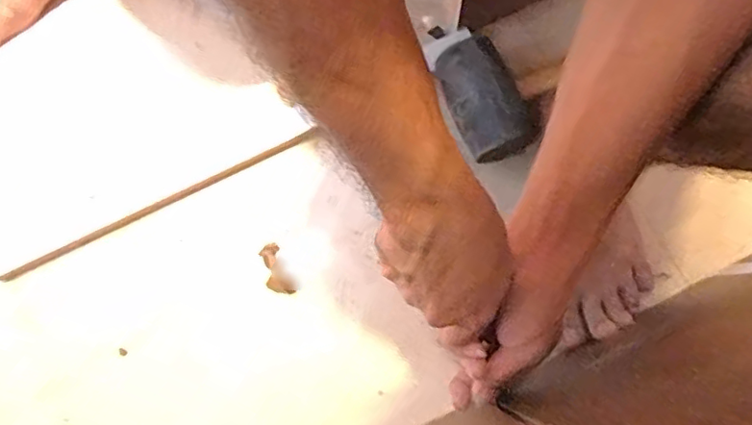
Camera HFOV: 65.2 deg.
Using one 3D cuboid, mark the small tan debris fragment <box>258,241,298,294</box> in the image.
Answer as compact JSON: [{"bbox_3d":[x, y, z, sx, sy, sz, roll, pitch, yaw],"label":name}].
[{"bbox_3d":[-0.101,0.059,0.591,0.024,0.004,0.054,-26,77,-4],"label":"small tan debris fragment"}]

